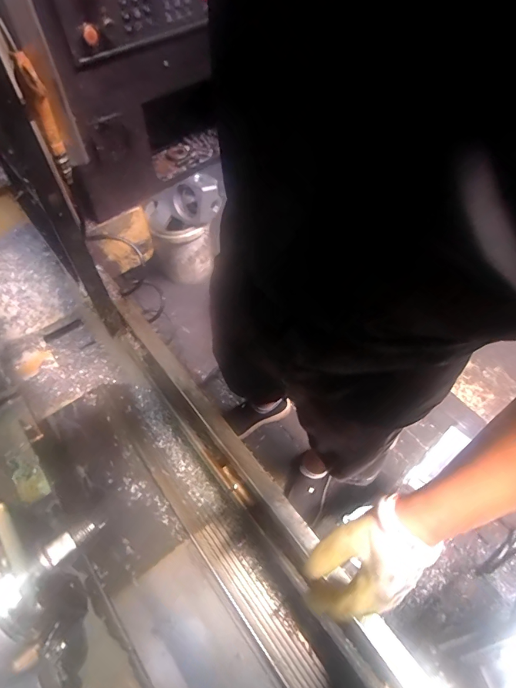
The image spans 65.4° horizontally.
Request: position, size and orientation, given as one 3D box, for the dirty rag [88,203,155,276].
[{"bbox_3d":[-0.364,-0.269,1.088,0.165,0.163,0.033,-34,62,-21],"label":"dirty rag"}]

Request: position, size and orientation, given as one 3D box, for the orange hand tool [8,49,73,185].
[{"bbox_3d":[-0.316,-0.329,0.606,0.028,0.184,0.025,-23,59,-15],"label":"orange hand tool"}]

